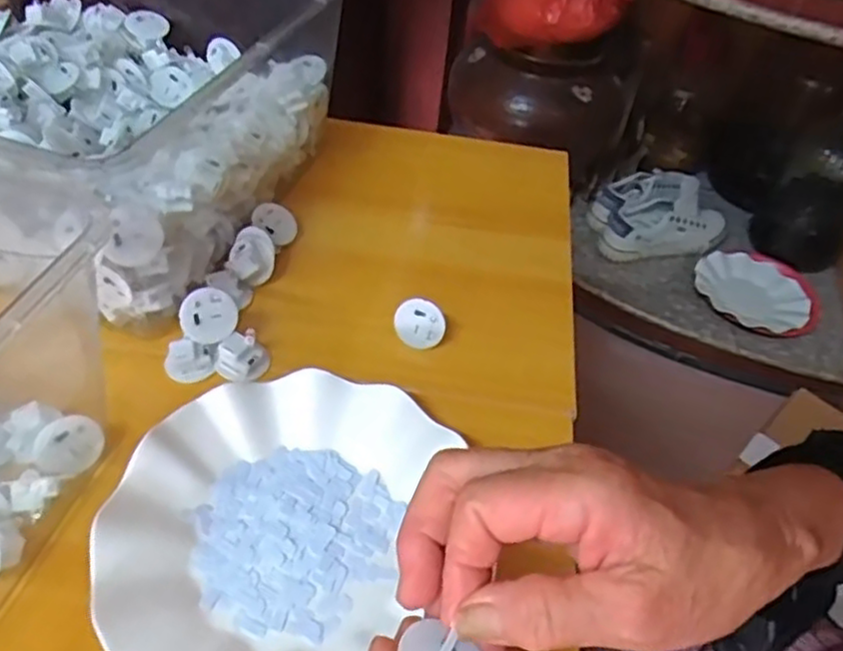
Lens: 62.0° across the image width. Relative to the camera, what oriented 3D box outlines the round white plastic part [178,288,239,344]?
[{"bbox_3d":[-0.127,-0.007,0.419,0.033,0.032,0.012,-35,19,-18],"label":"round white plastic part"}]

